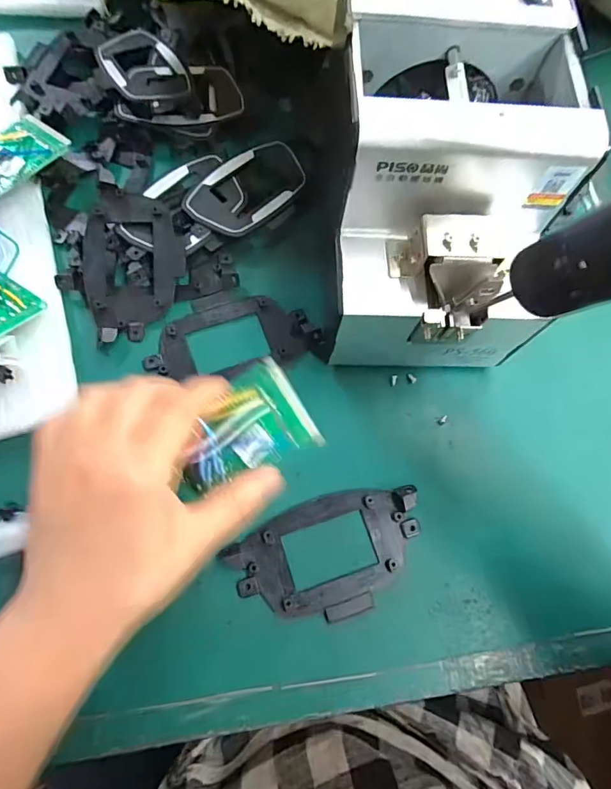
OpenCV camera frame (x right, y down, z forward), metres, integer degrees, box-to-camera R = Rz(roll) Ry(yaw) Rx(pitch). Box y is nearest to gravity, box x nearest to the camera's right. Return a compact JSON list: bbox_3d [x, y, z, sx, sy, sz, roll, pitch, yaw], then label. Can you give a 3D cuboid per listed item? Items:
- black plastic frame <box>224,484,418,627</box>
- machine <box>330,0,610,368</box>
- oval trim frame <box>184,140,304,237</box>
[{"bbox_3d":[0.017,0.100,0.289,0.119,0.019,0.069,-17,72,-9],"label":"black plastic frame"},{"bbox_3d":[0.079,-0.127,0.287,0.124,0.136,0.188,3,70,-2],"label":"machine"},{"bbox_3d":[-0.045,-0.159,0.357,0.095,0.008,0.060,-42,77,-16],"label":"oval trim frame"}]

